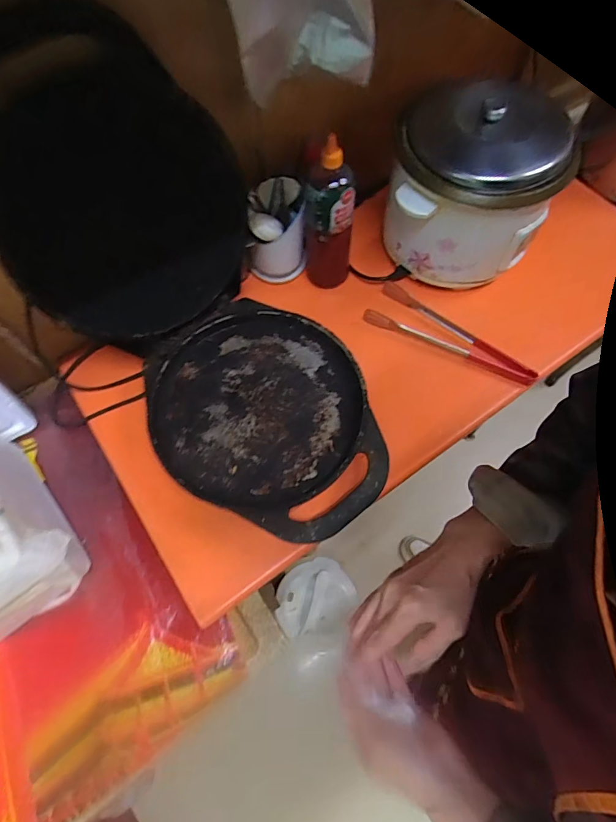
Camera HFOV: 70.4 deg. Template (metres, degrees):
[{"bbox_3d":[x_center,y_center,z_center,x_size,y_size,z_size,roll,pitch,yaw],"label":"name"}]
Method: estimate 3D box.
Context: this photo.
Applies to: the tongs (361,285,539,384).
[{"bbox_3d":[0.278,-0.156,0.838,0.326,0.020,0.105,23,70,11],"label":"tongs"}]

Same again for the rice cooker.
[{"bbox_3d":[0.292,-0.389,0.780,0.254,0.260,0.254,-1,68,1],"label":"rice cooker"}]

